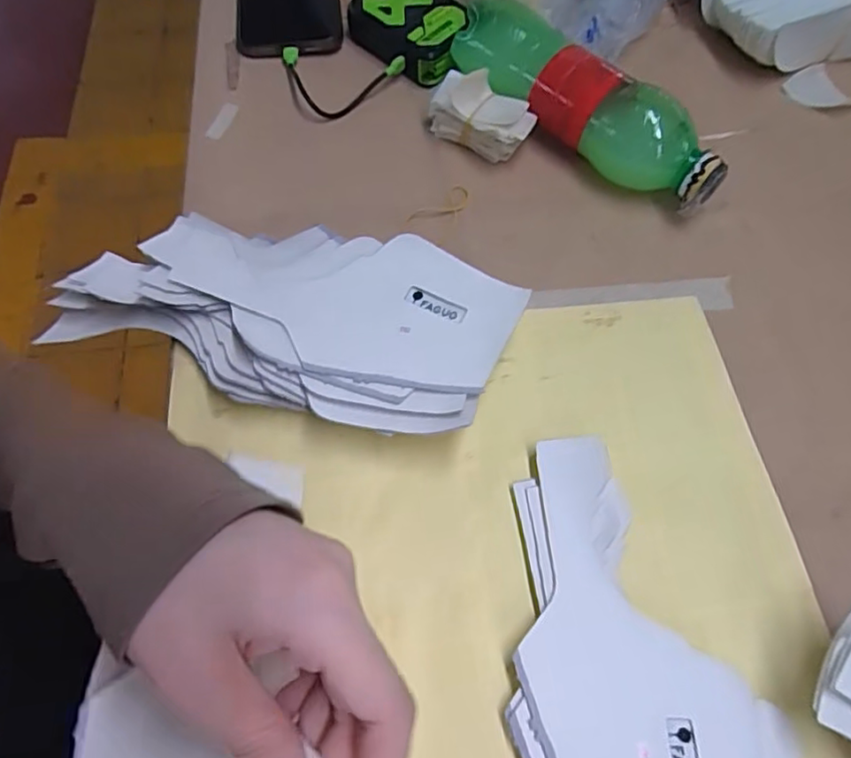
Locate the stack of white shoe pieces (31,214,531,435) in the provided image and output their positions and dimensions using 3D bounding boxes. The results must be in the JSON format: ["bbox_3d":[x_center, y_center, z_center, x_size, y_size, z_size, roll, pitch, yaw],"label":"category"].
[{"bbox_3d":[-0.082,-0.037,0.347,0.249,0.038,0.109,15,64,7],"label":"stack of white shoe pieces"}]

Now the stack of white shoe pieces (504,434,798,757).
[{"bbox_3d":[0.085,0.134,0.273,0.105,0.014,0.211,-18,65,-10],"label":"stack of white shoe pieces"}]

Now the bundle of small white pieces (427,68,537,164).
[{"bbox_3d":[0.039,-0.181,0.422,0.068,0.048,0.035,31,67,14],"label":"bundle of small white pieces"}]

